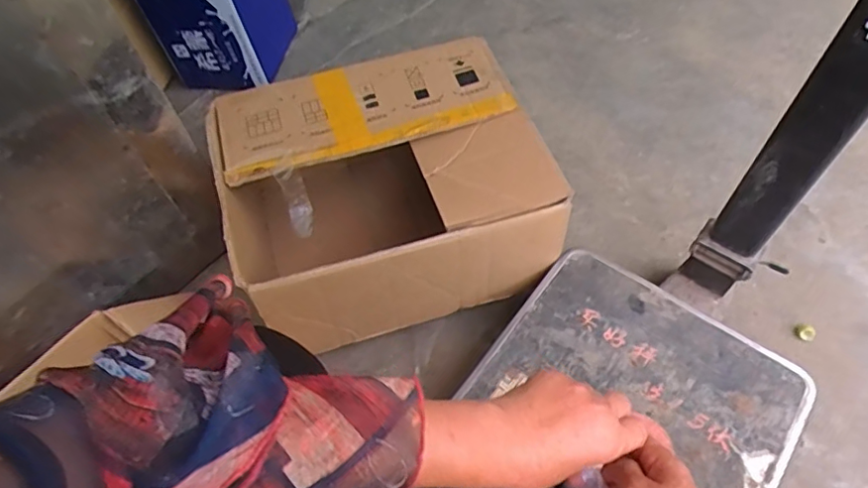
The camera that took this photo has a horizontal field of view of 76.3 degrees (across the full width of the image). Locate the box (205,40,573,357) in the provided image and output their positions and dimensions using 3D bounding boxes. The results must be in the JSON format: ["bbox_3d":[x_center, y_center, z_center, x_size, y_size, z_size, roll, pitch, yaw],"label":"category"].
[{"bbox_3d":[-0.065,-0.062,0.752,0.377,0.204,0.326,-18,59,-8],"label":"box"}]

